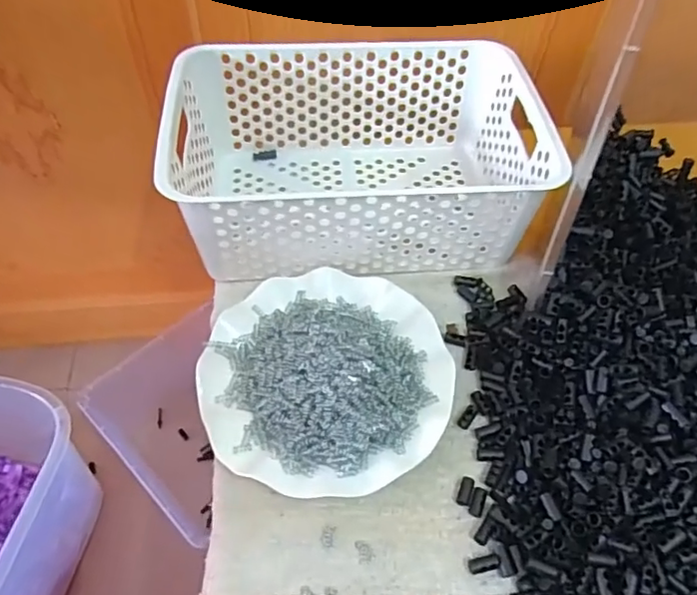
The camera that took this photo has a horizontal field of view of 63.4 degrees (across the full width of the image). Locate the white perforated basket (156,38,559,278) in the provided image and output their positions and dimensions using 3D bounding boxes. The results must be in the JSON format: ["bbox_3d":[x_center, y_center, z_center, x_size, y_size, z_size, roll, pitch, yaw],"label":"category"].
[{"bbox_3d":[0.004,-0.123,0.507,0.299,0.113,0.200,-3,54,-6],"label":"white perforated basket"}]

